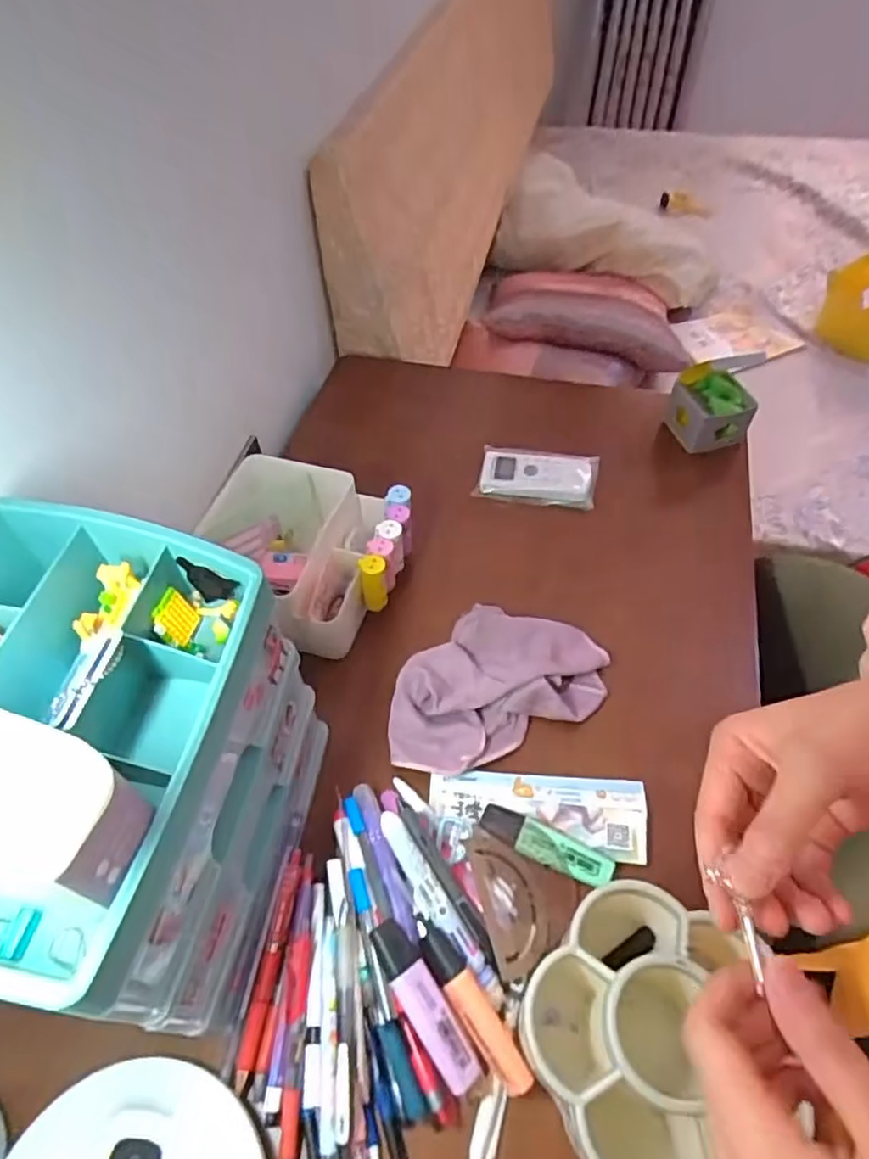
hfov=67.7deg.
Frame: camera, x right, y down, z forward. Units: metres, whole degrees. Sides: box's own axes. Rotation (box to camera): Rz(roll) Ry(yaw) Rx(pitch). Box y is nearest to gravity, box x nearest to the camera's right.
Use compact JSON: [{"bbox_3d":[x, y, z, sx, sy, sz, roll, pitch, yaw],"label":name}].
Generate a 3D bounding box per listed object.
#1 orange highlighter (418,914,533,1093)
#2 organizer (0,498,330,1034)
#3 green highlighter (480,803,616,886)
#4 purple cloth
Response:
[{"bbox_3d":[0.023,0.279,0.431,0.021,0.030,0.115,-31,58,-19],"label":"orange highlighter"},{"bbox_3d":[-0.197,0.122,0.398,0.177,0.249,0.223,7,54,8],"label":"organizer"},{"bbox_3d":[0.086,0.203,0.499,0.103,0.010,0.029,19,56,16],"label":"green highlighter"},{"bbox_3d":[0.051,0.088,0.577,0.204,0.026,0.124,-21,55,-13],"label":"purple cloth"}]

